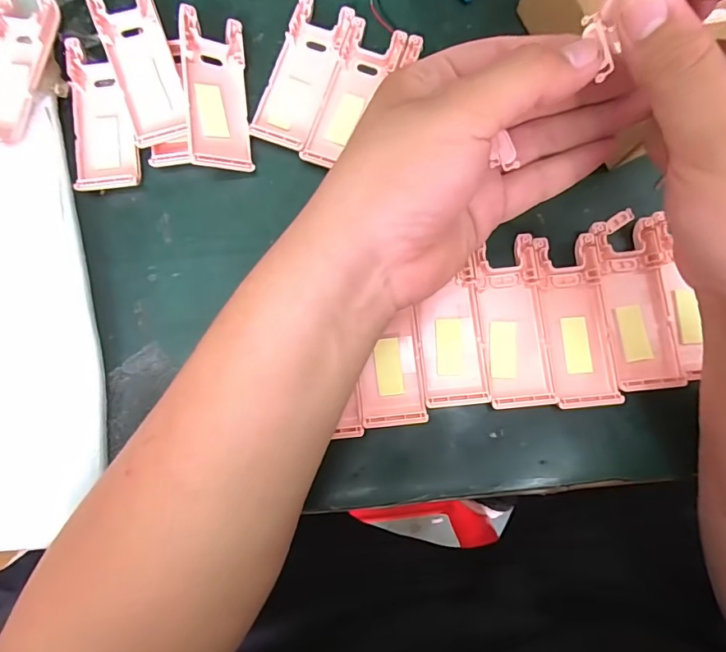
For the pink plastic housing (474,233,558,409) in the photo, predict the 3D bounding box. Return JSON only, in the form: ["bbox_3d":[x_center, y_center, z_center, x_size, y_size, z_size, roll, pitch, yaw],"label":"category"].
[{"bbox_3d":[0.092,-0.003,0.279,0.038,0.009,0.100,-6,84,0],"label":"pink plastic housing"}]

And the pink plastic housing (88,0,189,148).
[{"bbox_3d":[-0.139,-0.164,0.290,0.036,0.024,0.099,-17,84,-1],"label":"pink plastic housing"}]

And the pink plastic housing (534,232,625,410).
[{"bbox_3d":[0.131,-0.004,0.278,0.039,0.009,0.103,-5,84,0],"label":"pink plastic housing"}]

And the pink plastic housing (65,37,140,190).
[{"bbox_3d":[-0.168,-0.136,0.295,0.038,0.013,0.099,-8,84,0],"label":"pink plastic housing"}]

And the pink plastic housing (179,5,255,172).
[{"bbox_3d":[-0.094,-0.149,0.290,0.039,0.013,0.101,-4,84,-22],"label":"pink plastic housing"}]

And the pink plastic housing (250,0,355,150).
[{"bbox_3d":[-0.039,-0.166,0.303,0.038,0.011,0.100,19,85,3],"label":"pink plastic housing"}]

